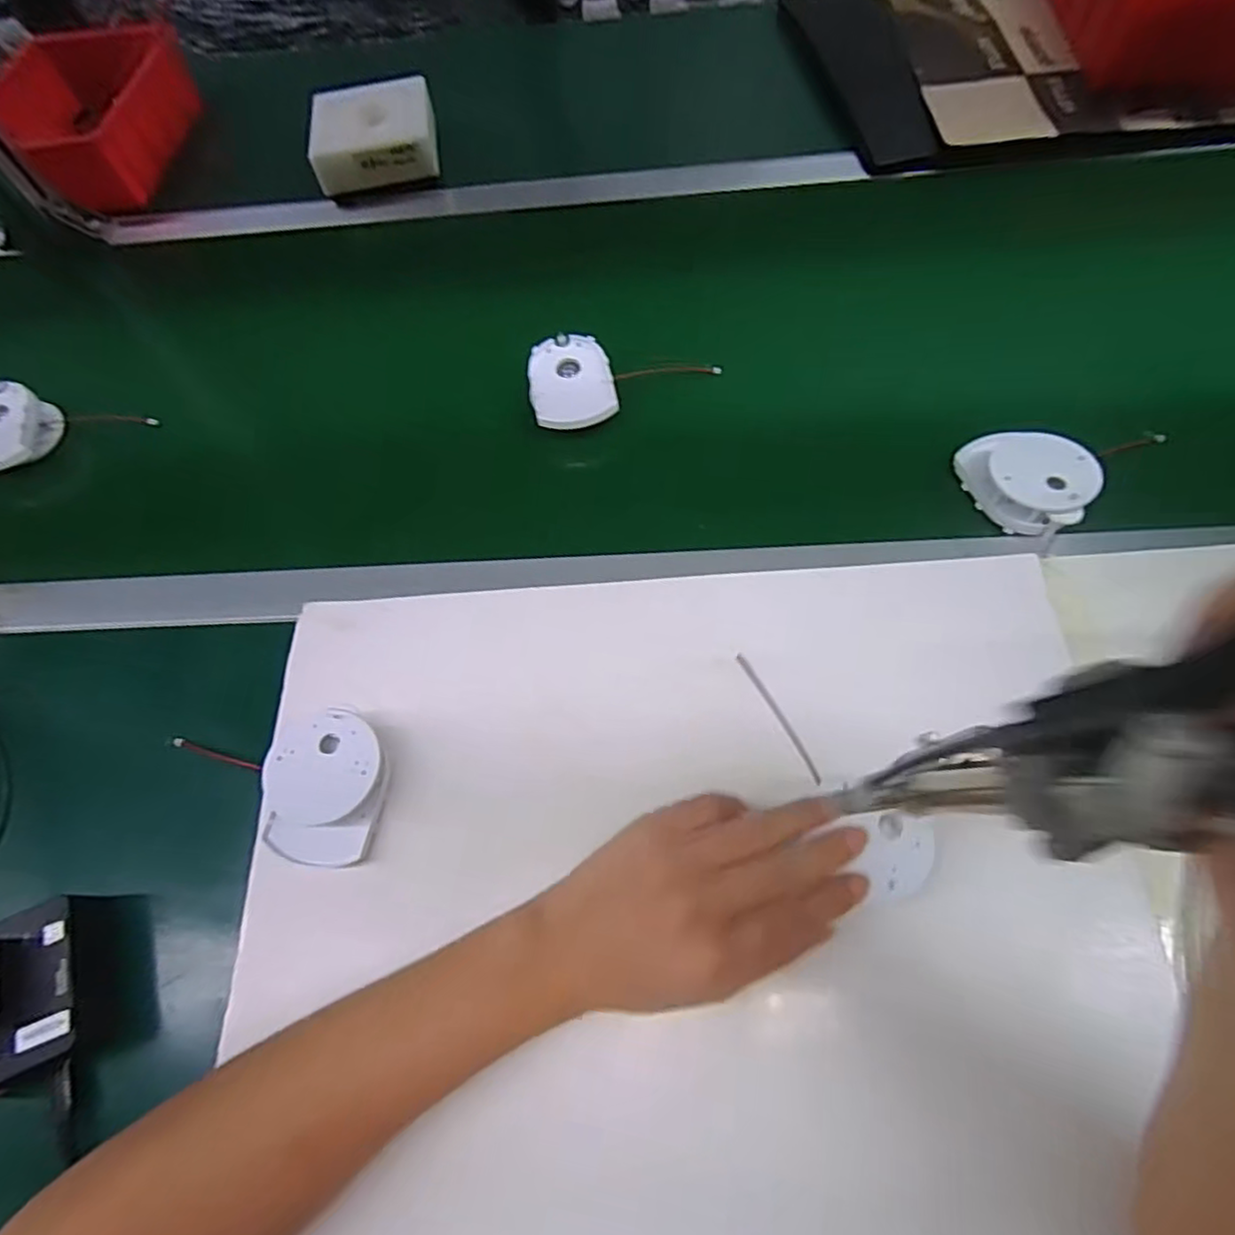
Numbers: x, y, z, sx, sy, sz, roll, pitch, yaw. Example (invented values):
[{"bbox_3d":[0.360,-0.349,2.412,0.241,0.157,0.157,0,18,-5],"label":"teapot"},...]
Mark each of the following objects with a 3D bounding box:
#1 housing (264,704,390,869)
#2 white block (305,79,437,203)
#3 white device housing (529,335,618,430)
[{"bbox_3d":[-0.168,0.098,0.382,0.062,0.039,0.082,4,61,11],"label":"housing"},{"bbox_3d":[-0.245,-0.490,0.670,0.121,0.033,0.131,-12,59,2],"label":"white block"},{"bbox_3d":[-0.036,-0.183,0.507,0.063,0.009,0.083,-11,59,2],"label":"white device housing"}]

